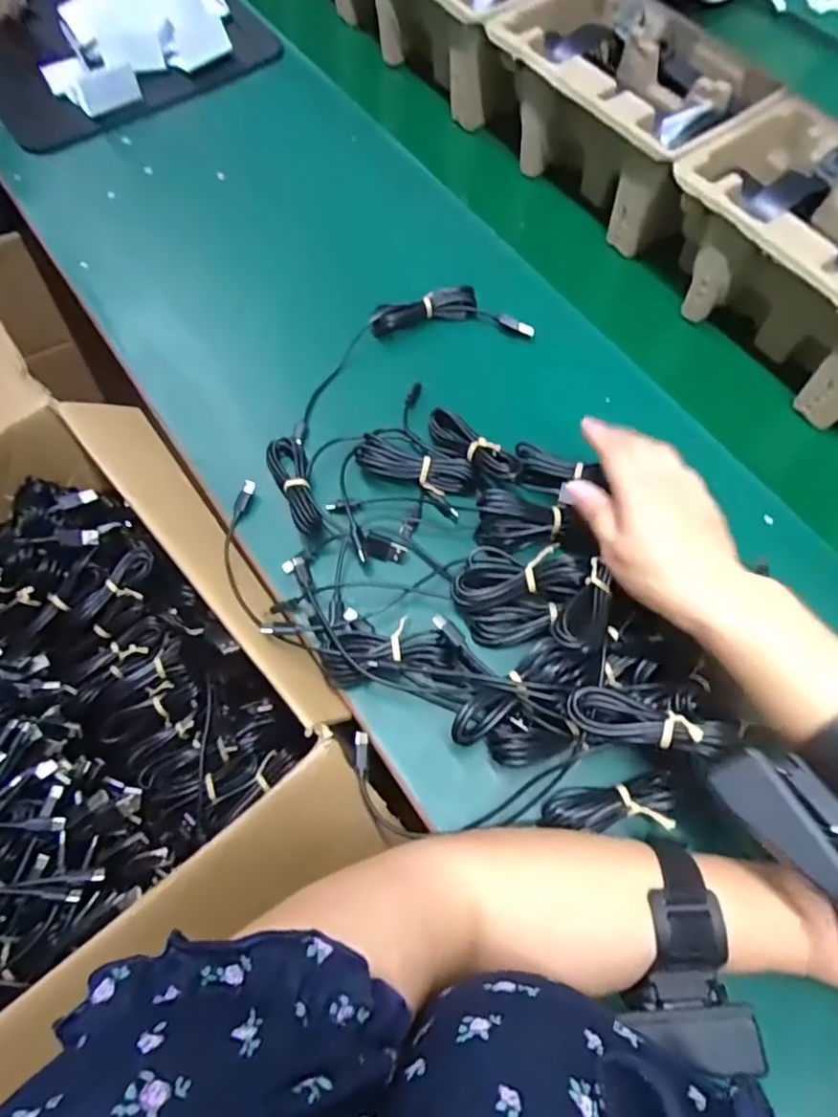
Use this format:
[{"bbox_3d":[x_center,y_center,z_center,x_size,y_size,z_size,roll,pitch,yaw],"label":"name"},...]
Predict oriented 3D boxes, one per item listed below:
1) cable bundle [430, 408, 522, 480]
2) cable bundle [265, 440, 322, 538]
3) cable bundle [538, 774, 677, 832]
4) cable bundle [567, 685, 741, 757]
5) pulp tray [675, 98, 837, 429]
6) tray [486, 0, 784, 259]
[{"bbox_3d":[0.037,-0.082,0.445,0.018,0.022,0.085,-41,55,-15],"label":"cable bundle"},{"bbox_3d":[-0.089,-0.053,0.453,0.027,0.026,0.084,-20,68,-10],"label":"cable bundle"},{"bbox_3d":[0.114,0.147,0.366,0.076,0.013,0.028,-2,66,-2],"label":"cable bundle"},{"bbox_3d":[0.127,0.091,0.337,0.087,0.016,0.024,11,68,17],"label":"cable bundle"},{"bbox_3d":[0.311,-0.229,0.490,0.146,0.109,0.221,-35,71,-16],"label":"pulp tray"},{"bbox_3d":[0.173,-0.406,0.558,0.156,0.102,0.236,-39,72,-17],"label":"tray"}]

